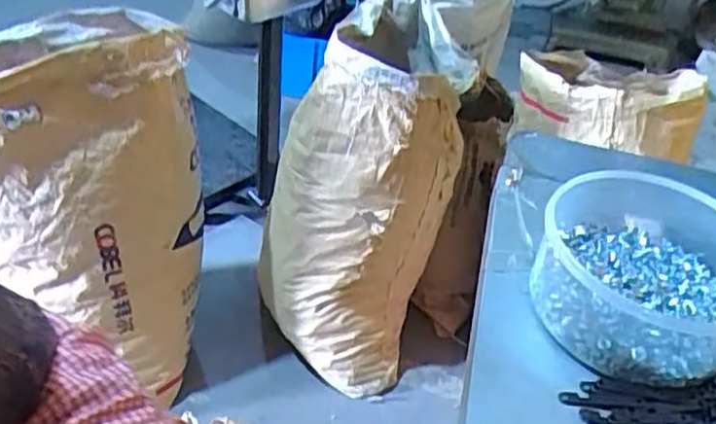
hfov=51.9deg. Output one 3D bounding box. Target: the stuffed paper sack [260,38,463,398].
[{"bbox_3d":[-0.015,0.037,1.307,0.323,0.635,0.207,11,40,3],"label":"stuffed paper sack"}]

